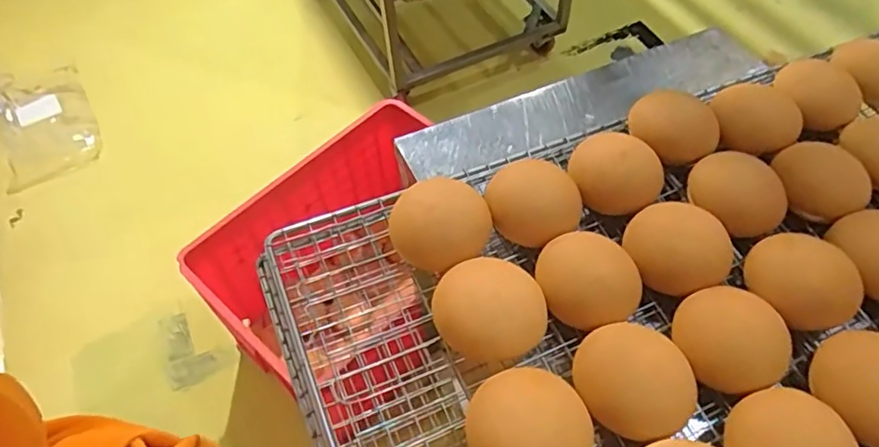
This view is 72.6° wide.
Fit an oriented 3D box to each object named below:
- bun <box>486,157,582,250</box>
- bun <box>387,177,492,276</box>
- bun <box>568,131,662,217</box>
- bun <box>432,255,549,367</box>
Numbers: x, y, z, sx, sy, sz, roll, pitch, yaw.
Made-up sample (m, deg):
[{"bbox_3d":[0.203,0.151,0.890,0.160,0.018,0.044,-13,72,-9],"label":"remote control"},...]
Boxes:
[{"bbox_3d":[0.096,-0.020,0.615,0.097,0.054,0.079,22,60,14],"label":"bun"},{"bbox_3d":[0.000,-0.001,0.602,0.098,0.057,0.093,-1,57,-1],"label":"bun"},{"bbox_3d":[0.188,-0.058,0.643,0.091,0.048,0.092,-9,58,-6],"label":"bun"},{"bbox_3d":[0.044,0.081,0.552,0.093,0.050,0.091,0,57,0],"label":"bun"}]

